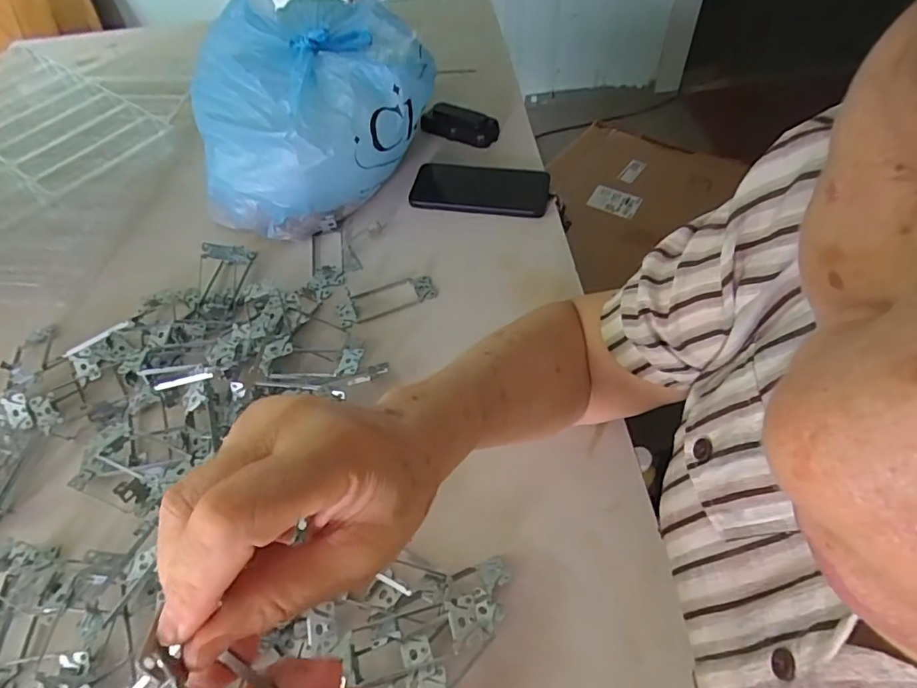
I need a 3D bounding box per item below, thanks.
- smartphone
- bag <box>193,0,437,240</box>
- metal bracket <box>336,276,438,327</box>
[{"bbox_3d":[0.026,-0.196,0.665,0.168,0.016,0.089,9,56,9],"label":"smartphone"},{"bbox_3d":[-0.169,-0.275,0.642,0.272,0.159,0.244,-12,56,-6],"label":"bag"},{"bbox_3d":[-0.078,-0.051,0.571,0.107,0.013,0.043,-18,56,-10],"label":"metal bracket"}]

